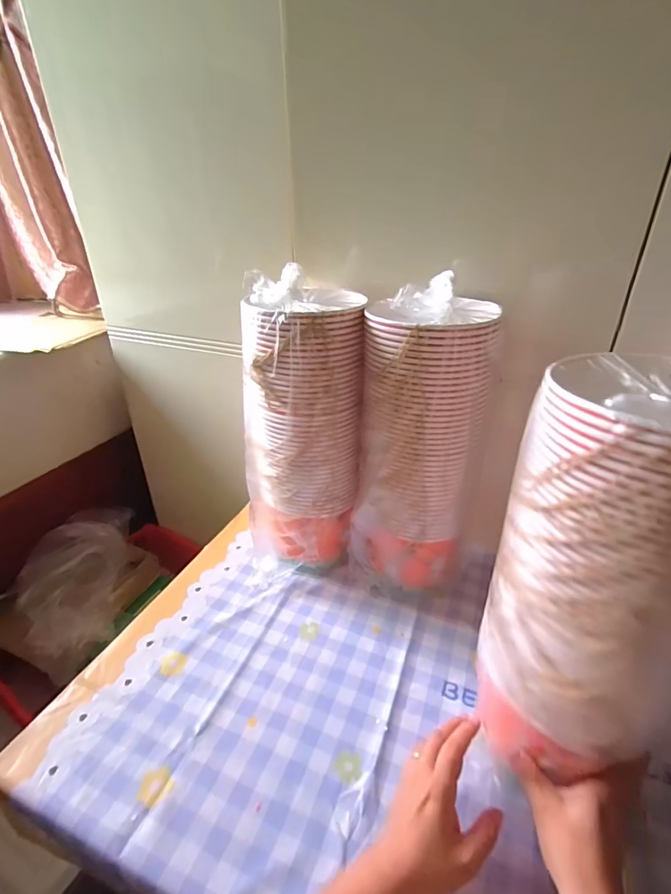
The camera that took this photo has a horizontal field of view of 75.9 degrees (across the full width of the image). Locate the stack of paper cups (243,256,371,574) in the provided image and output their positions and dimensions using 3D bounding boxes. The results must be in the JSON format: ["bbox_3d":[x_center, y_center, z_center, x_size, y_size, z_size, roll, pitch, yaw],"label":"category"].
[{"bbox_3d":[-0.045,-0.011,0.662,0.164,0.444,0.149,3,30,5],"label":"stack of paper cups"}]

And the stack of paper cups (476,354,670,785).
[{"bbox_3d":[0.224,0.116,0.355,0.159,0.353,0.143,24,29,39],"label":"stack of paper cups"}]

